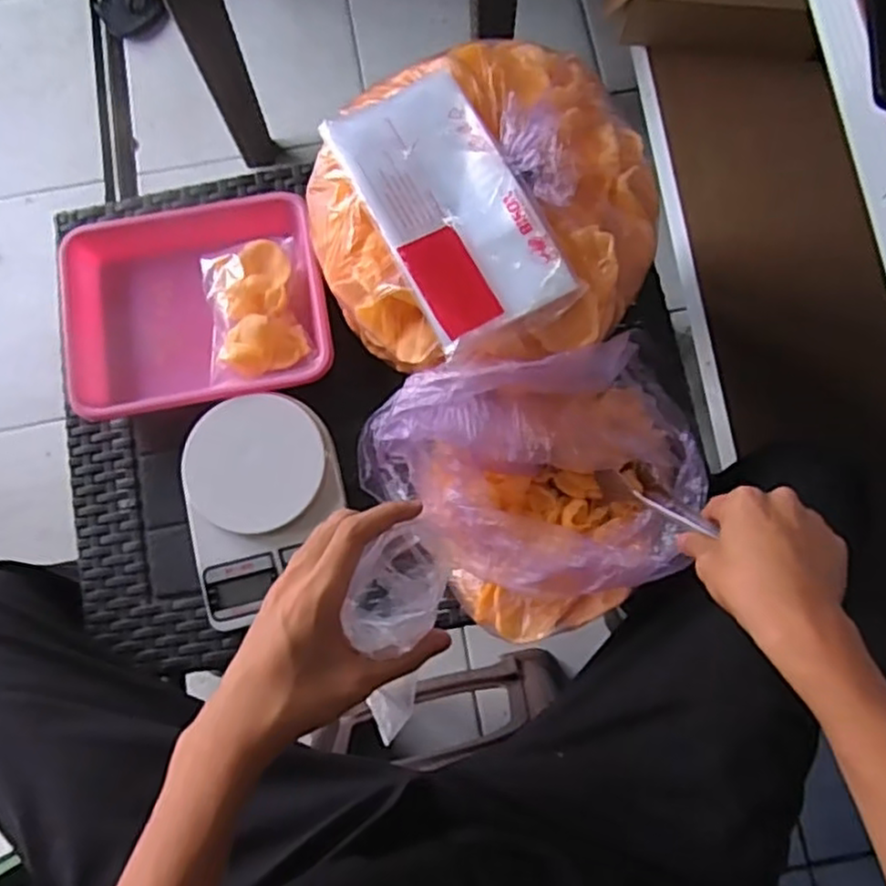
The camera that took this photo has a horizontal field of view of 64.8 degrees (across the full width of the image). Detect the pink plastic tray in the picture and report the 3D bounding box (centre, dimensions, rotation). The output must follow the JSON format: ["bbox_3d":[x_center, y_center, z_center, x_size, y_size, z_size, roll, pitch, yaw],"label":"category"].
[{"bbox_3d":[-0.220,-0.123,0.620,0.225,0.033,0.181,-13,78,-2],"label":"pink plastic tray"}]

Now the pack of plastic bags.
[{"bbox_3d":[0.005,-0.175,0.508,0.106,0.015,0.206,-28,79,-5],"label":"pack of plastic bags"}]

